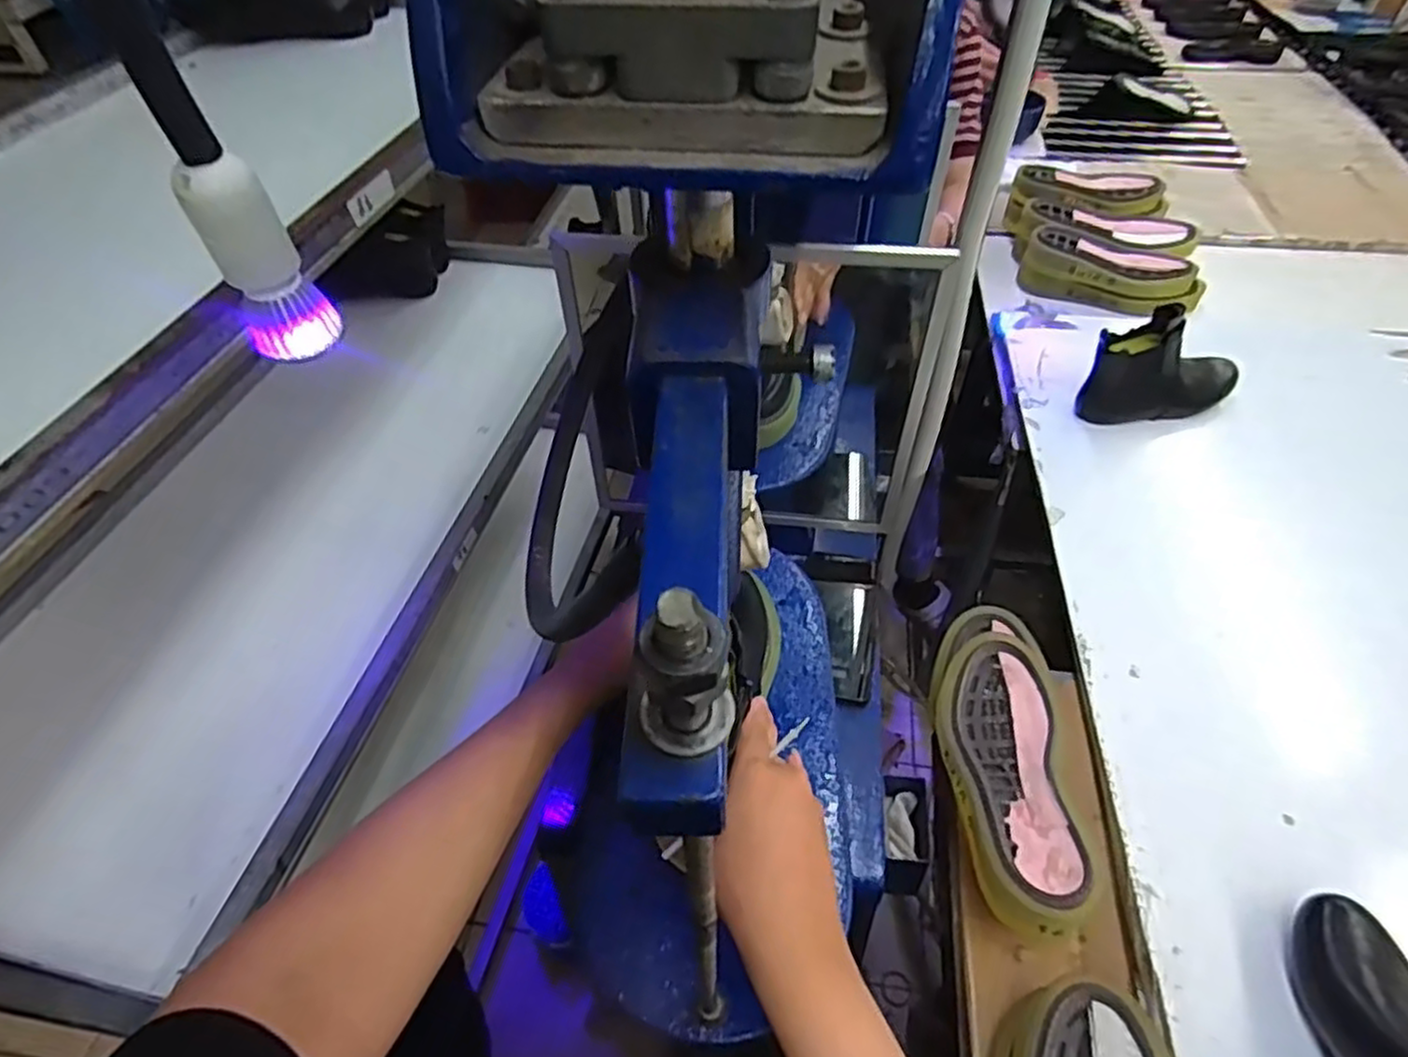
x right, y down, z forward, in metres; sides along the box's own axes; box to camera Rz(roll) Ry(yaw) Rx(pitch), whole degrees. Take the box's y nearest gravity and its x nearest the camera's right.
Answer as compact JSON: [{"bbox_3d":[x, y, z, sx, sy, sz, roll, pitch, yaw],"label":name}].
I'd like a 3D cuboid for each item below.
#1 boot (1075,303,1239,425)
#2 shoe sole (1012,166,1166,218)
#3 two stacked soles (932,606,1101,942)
[{"bbox_3d":[0.621,-0.217,0.981,0.220,0.149,0.089,-17,51,-13],"label":"boot"},{"bbox_3d":[0.709,-0.618,1.344,0.275,0.038,0.106,2,49,4],"label":"shoe sole"},{"bbox_3d":[0.277,0.192,0.668,0.117,0.059,0.321,8,50,9],"label":"two stacked soles"}]

